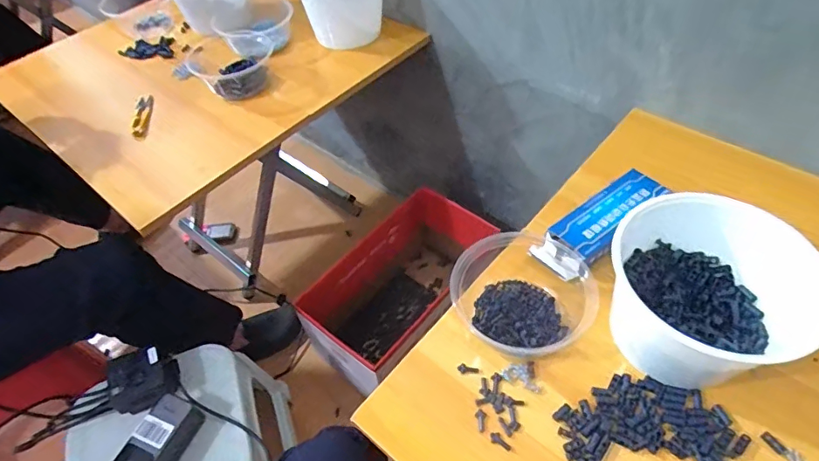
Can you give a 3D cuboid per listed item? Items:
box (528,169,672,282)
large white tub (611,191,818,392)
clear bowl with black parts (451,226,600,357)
[{"bbox_3d":[0.223,-0.010,0.568,0.177,0.029,0.061,-36,58,-22],"label":"box"},{"bbox_3d":[0.270,0.059,0.452,0.134,0.115,0.160,-33,57,-21],"label":"large white tub"},{"bbox_3d":[0.125,0.056,0.514,0.137,0.055,0.155,22,56,20],"label":"clear bowl with black parts"}]

